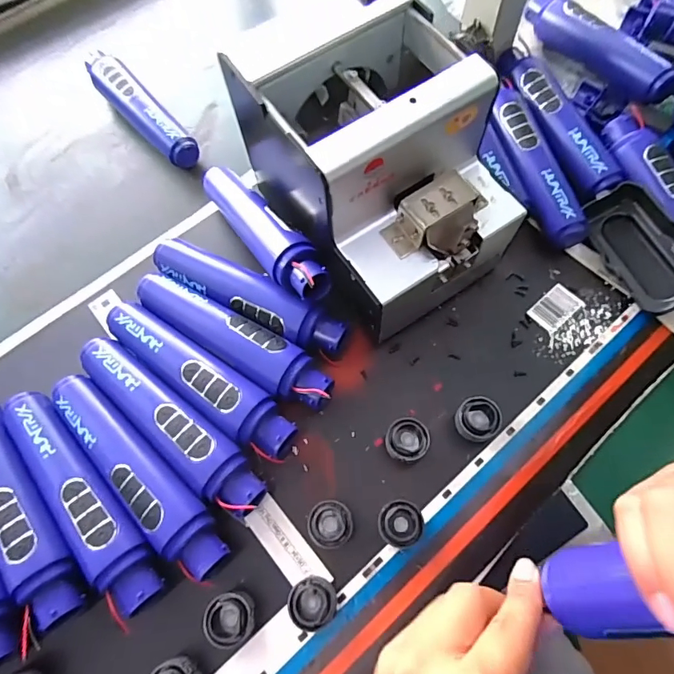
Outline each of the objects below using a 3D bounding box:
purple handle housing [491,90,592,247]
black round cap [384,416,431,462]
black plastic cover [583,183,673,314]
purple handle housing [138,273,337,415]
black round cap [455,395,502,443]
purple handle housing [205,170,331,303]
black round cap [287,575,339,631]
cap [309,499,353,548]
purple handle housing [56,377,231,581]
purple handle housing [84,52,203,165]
[{"bbox_3d":[0.169,-0.147,0.400,0.037,0.038,0.156,-15,68,-3],"label":"purple handle housing"},{"bbox_3d":[0.049,0.074,0.325,0.030,0.026,0.028,-1,68,3],"label":"black round cap"},{"bbox_3d":[0.246,-0.070,0.367,0.052,0.023,0.109,-29,64,23],"label":"black plastic cover"},{"bbox_3d":[-0.080,0.004,0.353,0.172,0.041,0.037,30,72,14],"label":"purple handle housing"},{"bbox_3d":[0.099,0.060,0.326,0.029,0.026,0.028,-1,68,3],"label":"black round cap"},{"bbox_3d":[-0.062,-0.090,0.370,0.034,0.029,0.180,-33,54,-10],"label":"purple handle housing"},{"bbox_3d":[-0.015,0.169,0.292,0.029,0.020,0.029,-1,68,3],"label":"black round cap"},{"bbox_3d":[-0.004,0.126,0.308,0.028,0.021,0.028,-1,68,3],"label":"cap"},{"bbox_3d":[-0.138,0.093,0.320,0.171,0.040,0.036,39,75,17],"label":"purple handle housing"},{"bbox_3d":[-0.199,-0.229,0.463,0.035,0.036,0.167,-39,71,-12],"label":"purple handle housing"}]

